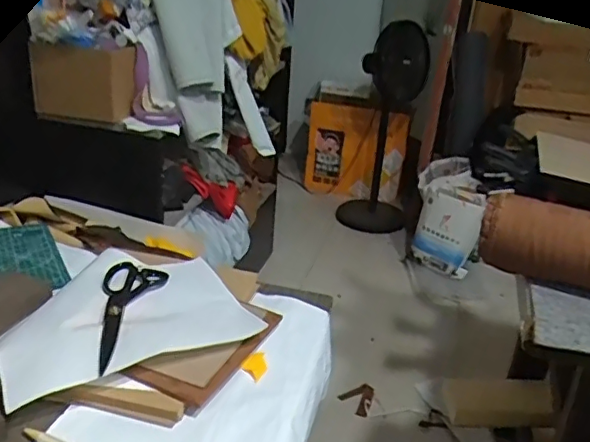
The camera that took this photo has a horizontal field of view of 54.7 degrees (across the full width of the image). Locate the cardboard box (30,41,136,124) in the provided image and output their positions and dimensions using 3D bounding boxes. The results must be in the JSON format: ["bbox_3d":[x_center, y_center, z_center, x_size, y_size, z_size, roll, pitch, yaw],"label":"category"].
[{"bbox_3d":[-0.460,-0.302,1.241,0.211,0.159,0.075,8,25,7],"label":"cardboard box"}]

